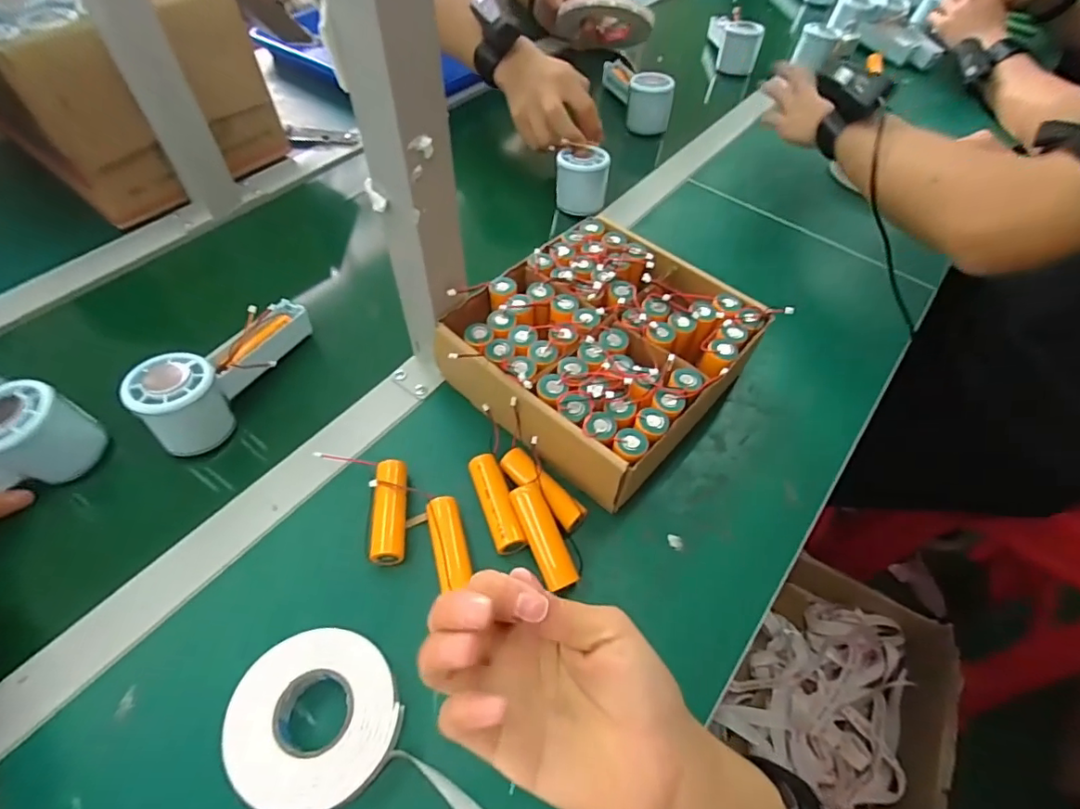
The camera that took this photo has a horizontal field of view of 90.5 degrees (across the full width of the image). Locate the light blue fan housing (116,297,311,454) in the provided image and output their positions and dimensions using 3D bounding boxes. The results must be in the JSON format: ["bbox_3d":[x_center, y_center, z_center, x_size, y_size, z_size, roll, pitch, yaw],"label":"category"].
[{"bbox_3d":[-0.249,-0.035,0.430,0.048,0.059,0.152,22,56,14],"label":"light blue fan housing"}]

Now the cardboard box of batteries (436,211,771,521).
[{"bbox_3d":[0.051,-0.042,0.436,0.187,0.080,0.206,39,62,24],"label":"cardboard box of batteries"}]

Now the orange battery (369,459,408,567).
[{"bbox_3d":[-0.106,0.077,0.380,0.021,0.020,0.075,-4,54,-4],"label":"orange battery"}]

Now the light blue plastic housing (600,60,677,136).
[{"bbox_3d":[0.133,-0.435,0.737,0.054,0.060,0.137,-10,55,-8],"label":"light blue plastic housing"}]

